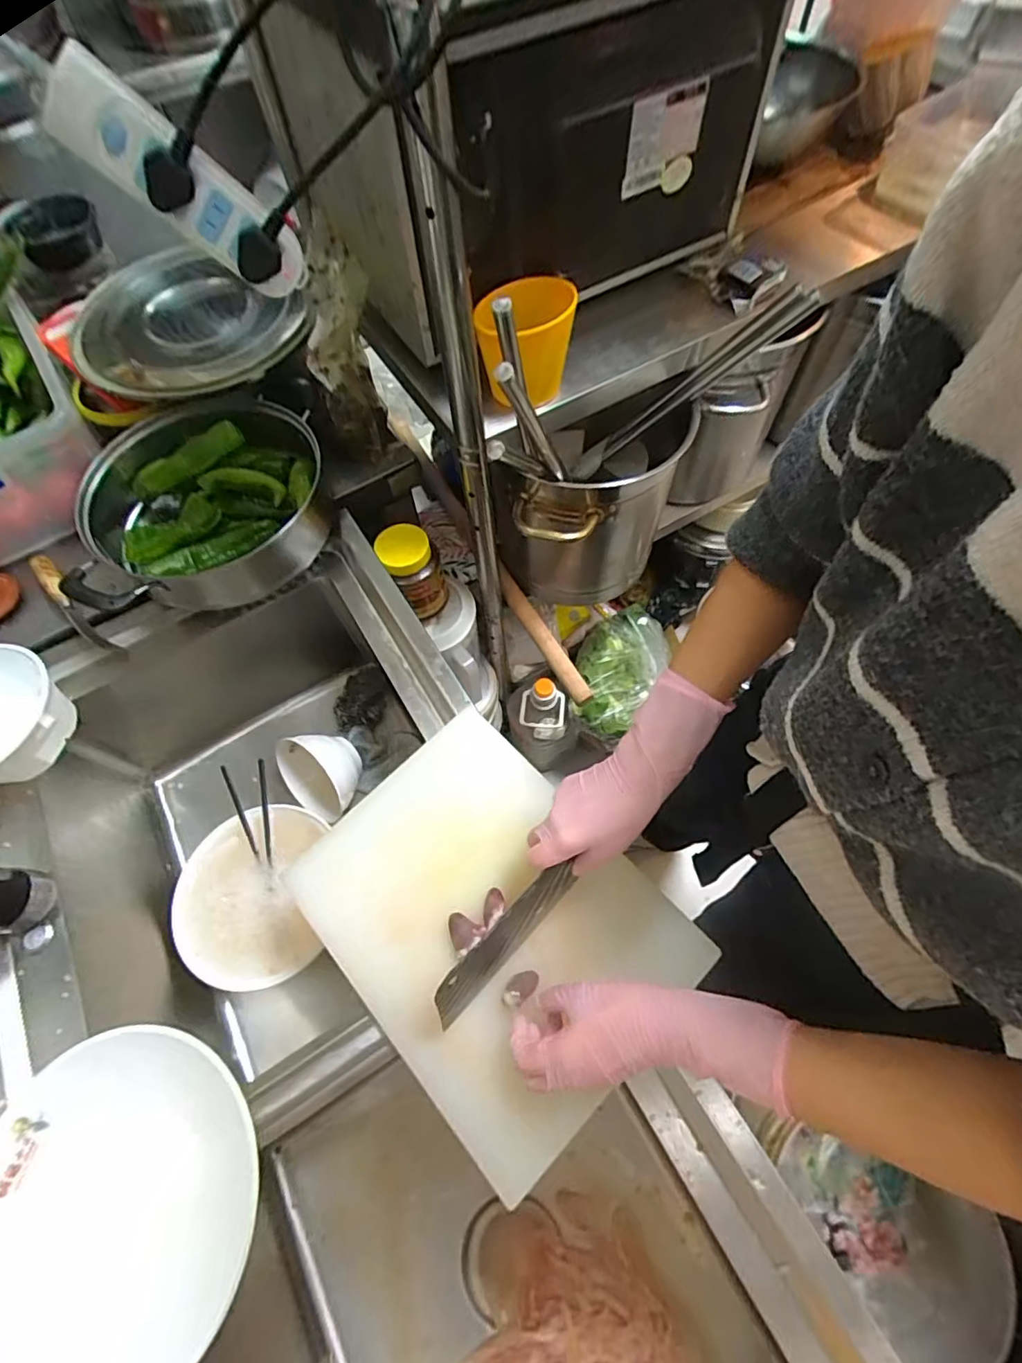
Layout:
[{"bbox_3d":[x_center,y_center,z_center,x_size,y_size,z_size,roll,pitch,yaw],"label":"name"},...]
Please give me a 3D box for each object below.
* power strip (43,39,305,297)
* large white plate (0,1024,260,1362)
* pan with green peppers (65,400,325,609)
[{"bbox_3d":[-0.242,-0.360,0.408,0.062,0.167,0.043,-22,53,42],"label":"power strip"},{"bbox_3d":[-0.315,0.405,0.416,0.229,0.030,0.222,-1,63,1],"label":"large white plate"},{"bbox_3d":[-0.391,-0.223,0.716,0.311,0.090,0.287,-23,65,-10],"label":"pan with green peppers"}]

